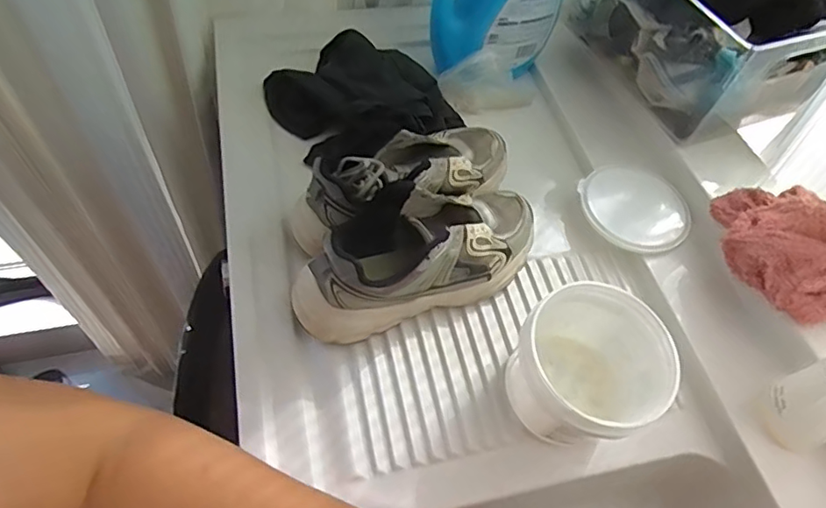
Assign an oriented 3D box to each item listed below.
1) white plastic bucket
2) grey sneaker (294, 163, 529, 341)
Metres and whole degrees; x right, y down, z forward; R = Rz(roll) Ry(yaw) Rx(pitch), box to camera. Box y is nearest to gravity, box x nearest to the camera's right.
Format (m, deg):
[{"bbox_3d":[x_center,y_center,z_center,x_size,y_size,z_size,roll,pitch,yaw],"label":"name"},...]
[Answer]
[{"bbox_3d":[0.146,0.098,0.471,0.113,0.095,0.115,2,56,-3],"label":"white plastic bucket"},{"bbox_3d":[0.007,-0.006,0.526,0.247,0.101,0.096,-19,59,-16],"label":"grey sneaker"}]

